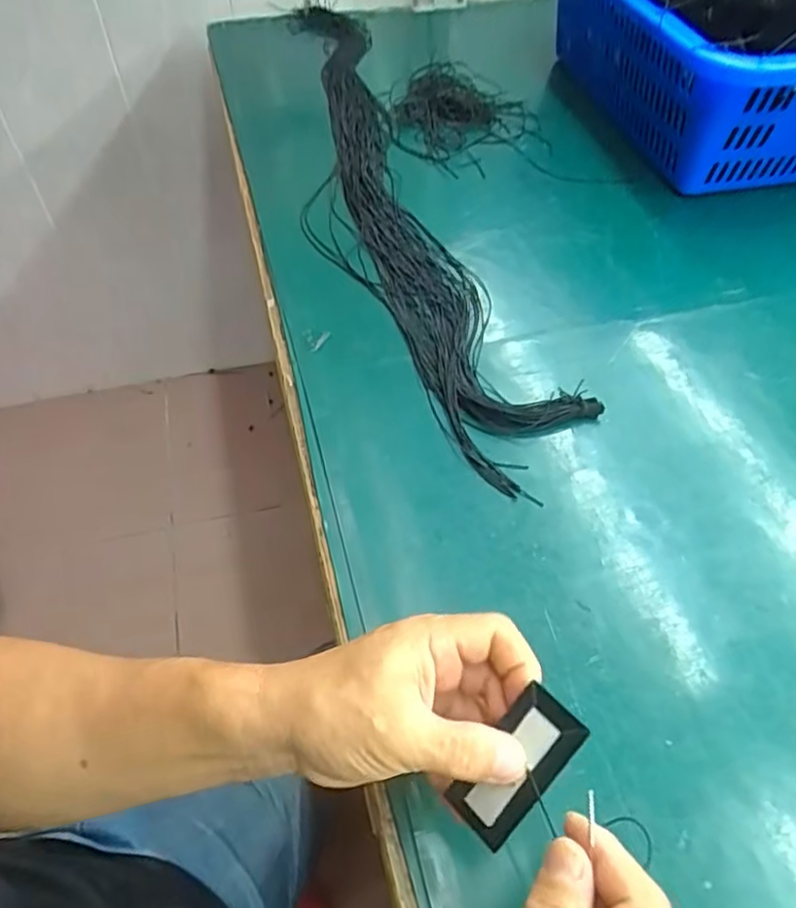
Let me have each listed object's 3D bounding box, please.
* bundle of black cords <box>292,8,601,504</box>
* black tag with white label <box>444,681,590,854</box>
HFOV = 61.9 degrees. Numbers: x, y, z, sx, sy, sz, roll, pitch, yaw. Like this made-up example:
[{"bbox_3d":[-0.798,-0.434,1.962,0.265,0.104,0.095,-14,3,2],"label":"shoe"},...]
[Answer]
[{"bbox_3d":[0.028,-0.320,0.740,0.250,0.032,0.876,-5,52,-4],"label":"bundle of black cords"},{"bbox_3d":[0.054,0.145,0.306,0.031,0.006,0.072,39,100,27],"label":"black tag with white label"}]

